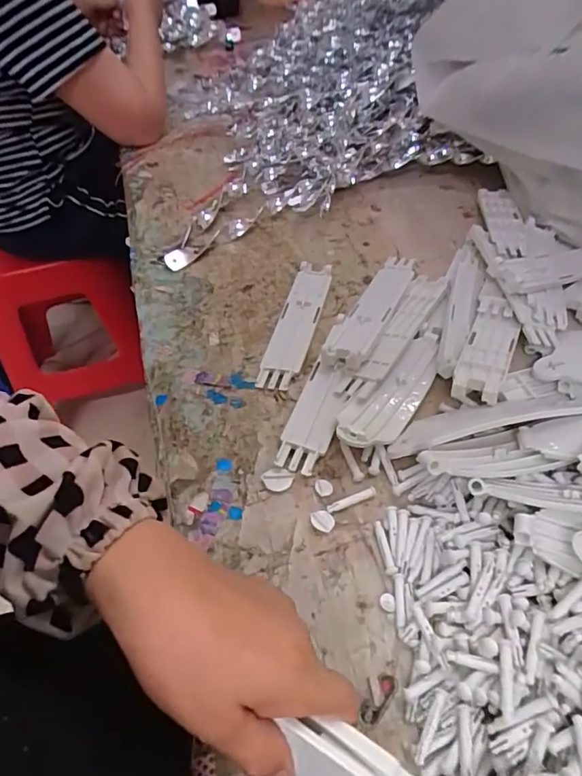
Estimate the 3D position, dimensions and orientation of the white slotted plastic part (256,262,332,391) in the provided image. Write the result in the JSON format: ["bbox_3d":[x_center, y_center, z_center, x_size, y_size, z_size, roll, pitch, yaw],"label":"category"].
[{"bbox_3d":[0.006,-0.067,0.519,0.039,0.012,0.184,8,49,12],"label":"white slotted plastic part"}]

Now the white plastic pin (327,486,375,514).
[{"bbox_3d":[0.045,0.083,0.384,0.039,0.004,0.008,-21,50,-14],"label":"white plastic pin"}]

